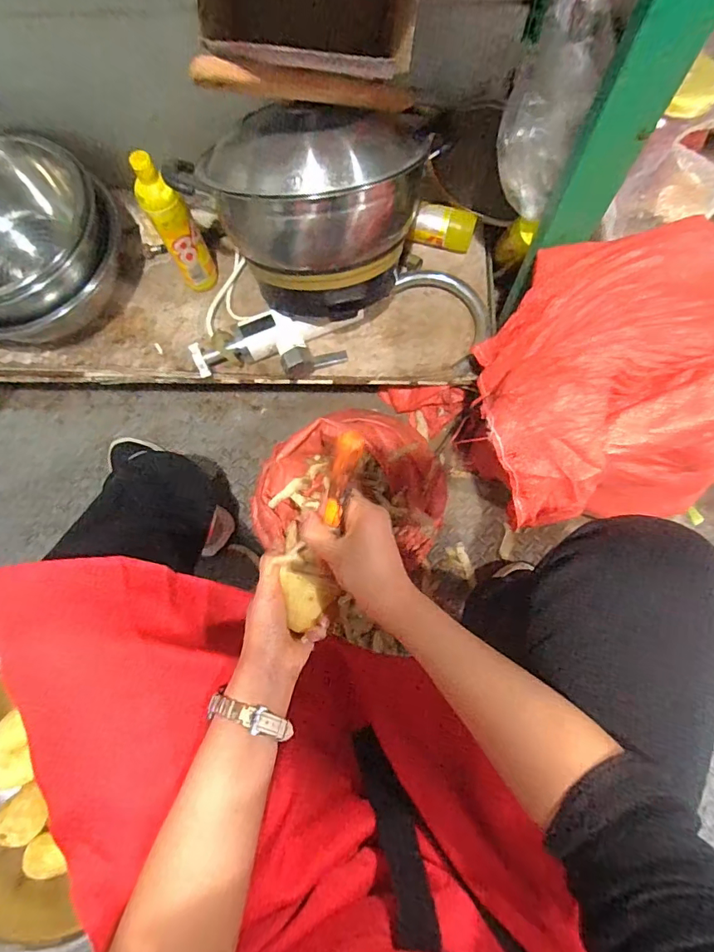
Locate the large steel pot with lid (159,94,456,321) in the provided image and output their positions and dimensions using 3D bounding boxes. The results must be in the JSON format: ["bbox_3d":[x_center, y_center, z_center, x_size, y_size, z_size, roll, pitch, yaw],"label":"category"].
[{"bbox_3d":[-0.059,-0.360,0.635,0.331,0.210,0.228,-7,75,0],"label":"large steel pot with lid"}]

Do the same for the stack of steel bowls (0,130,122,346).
[{"bbox_3d":[-0.513,-0.344,0.721,0.255,0.146,0.286,41,80,11],"label":"stack of steel bowls"}]

